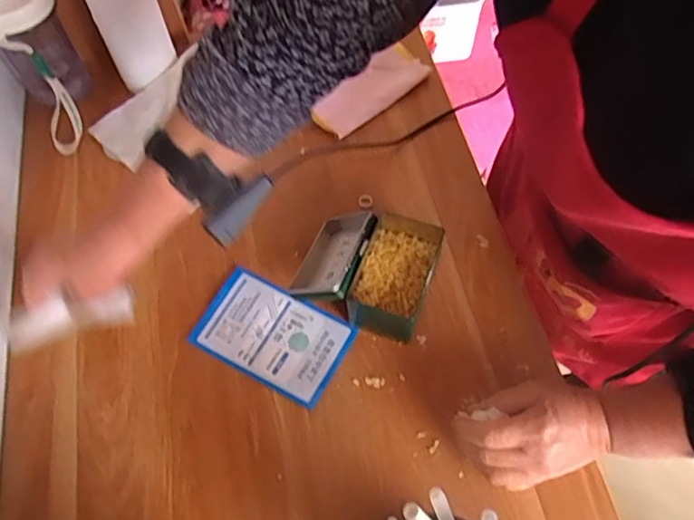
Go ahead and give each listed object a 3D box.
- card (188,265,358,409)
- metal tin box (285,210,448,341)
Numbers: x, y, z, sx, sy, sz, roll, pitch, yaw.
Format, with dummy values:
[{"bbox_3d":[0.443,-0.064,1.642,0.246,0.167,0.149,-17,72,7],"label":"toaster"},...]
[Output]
[{"bbox_3d":[-0.071,0.070,0.530,0.136,0.007,0.087,26,66,14],"label":"card"},{"bbox_3d":[0.020,0.004,0.531,0.115,0.062,0.107,19,65,11],"label":"metal tin box"}]

